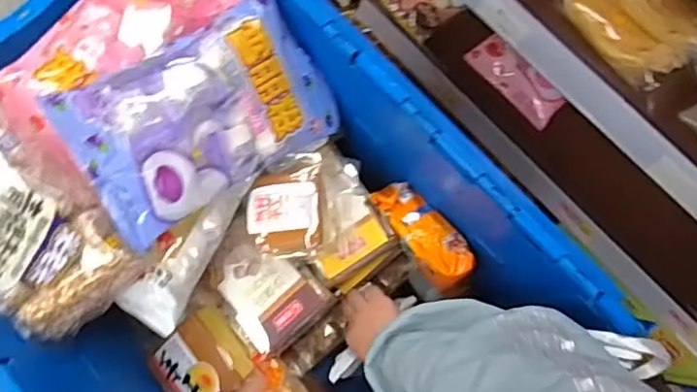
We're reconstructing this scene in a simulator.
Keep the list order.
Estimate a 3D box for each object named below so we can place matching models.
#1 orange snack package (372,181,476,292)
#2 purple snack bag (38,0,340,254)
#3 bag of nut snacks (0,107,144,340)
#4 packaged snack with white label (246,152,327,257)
[{"bbox_3d":[0.077,0.033,0.595,0.051,0.032,0.120,-31,78,-6],"label":"orange snack package"},{"bbox_3d":[-0.119,-0.070,0.530,0.232,0.032,0.151,-36,118,-22],"label":"purple snack bag"},{"bbox_3d":[-0.285,0.022,0.508,0.209,0.054,0.126,44,95,-11],"label":"bag of nut snacks"},{"bbox_3d":[-0.061,0.008,0.592,0.075,0.053,0.103,-2,76,1],"label":"packaged snack with white label"}]

